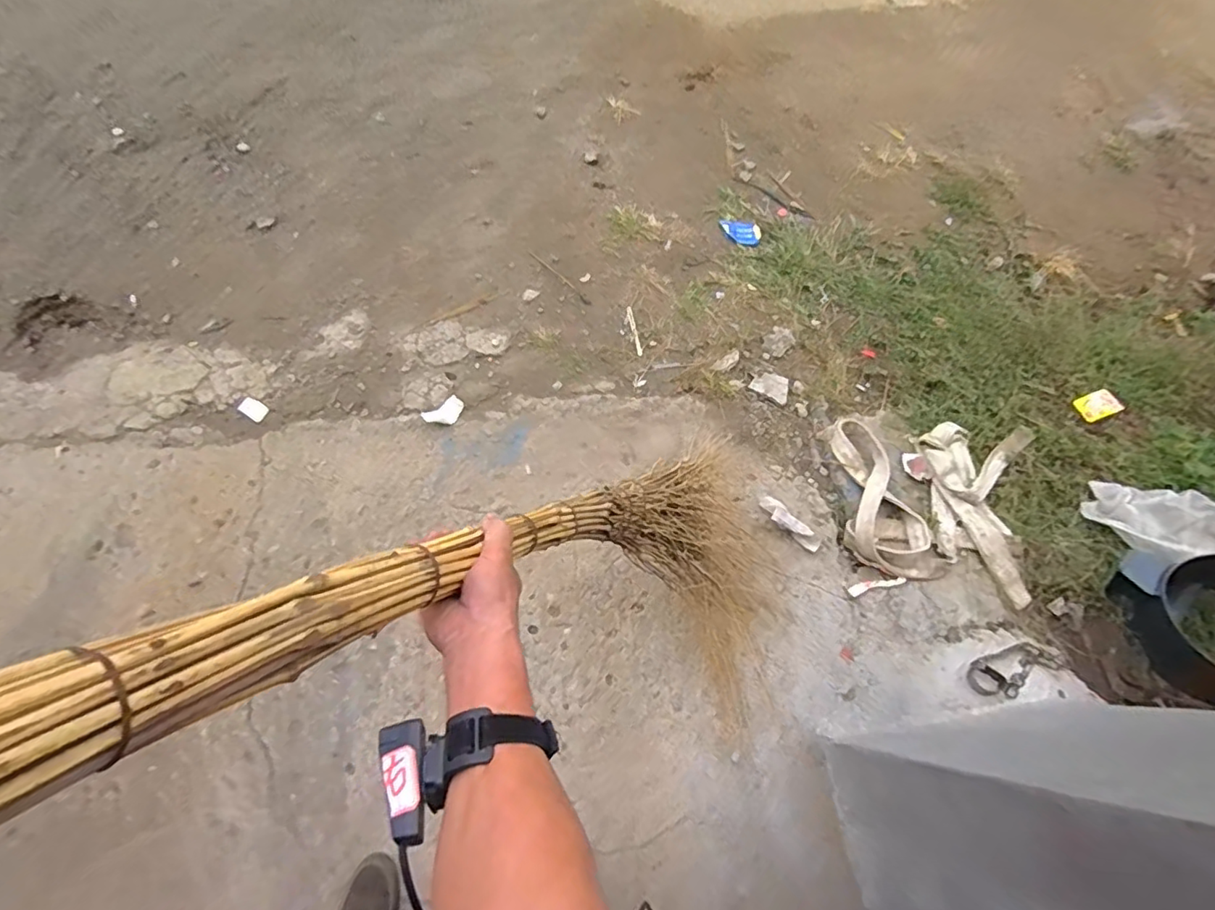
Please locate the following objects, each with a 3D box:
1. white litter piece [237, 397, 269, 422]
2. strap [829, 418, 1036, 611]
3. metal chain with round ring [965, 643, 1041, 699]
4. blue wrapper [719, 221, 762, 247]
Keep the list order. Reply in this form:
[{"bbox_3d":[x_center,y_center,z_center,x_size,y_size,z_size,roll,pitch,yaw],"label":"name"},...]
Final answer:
[{"bbox_3d":[-0.901,-0.115,1.475,0.074,0.010,0.045,33,73,12],"label":"white litter piece"},{"bbox_3d":[0.791,0.096,1.367,0.501,0.071,0.432,7,69,3],"label":"strap"},{"bbox_3d":[0.861,0.461,1.239,0.196,0.028,0.083,-16,69,-20],"label":"metal chain with round ring"},{"bbox_3d":[0.399,-0.671,1.746,0.124,0.004,0.084,11,69,5],"label":"blue wrapper"}]

